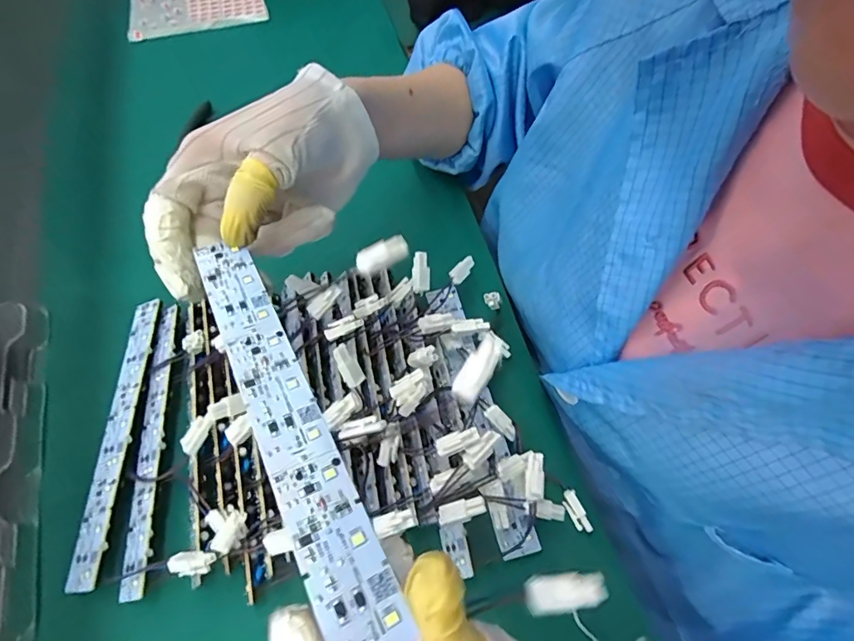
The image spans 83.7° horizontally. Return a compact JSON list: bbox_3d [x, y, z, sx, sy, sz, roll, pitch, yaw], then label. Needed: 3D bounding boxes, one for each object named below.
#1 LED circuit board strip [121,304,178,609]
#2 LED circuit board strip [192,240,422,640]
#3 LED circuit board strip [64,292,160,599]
[{"bbox_3d":[-0.184,0.077,0.319,0.026,0.006,0.189,-20,61,19],"label":"LED circuit board strip"},{"bbox_3d":[-0.056,0.029,0.180,0.024,0.006,0.182,-26,54,-14],"label":"LED circuit board strip"},{"bbox_3d":[-0.208,0.073,0.322,0.023,0.005,0.189,-11,61,15],"label":"LED circuit board strip"}]

